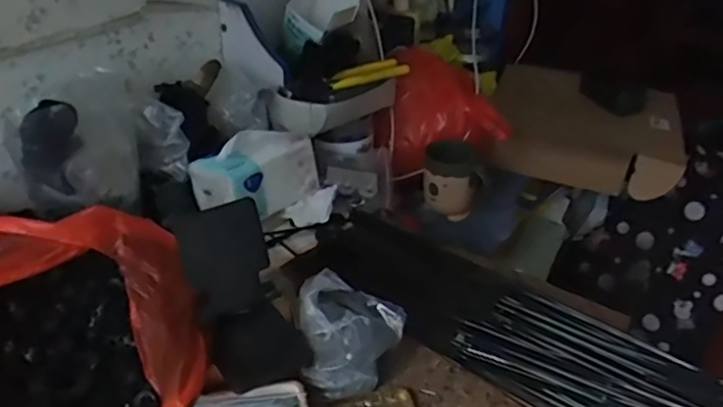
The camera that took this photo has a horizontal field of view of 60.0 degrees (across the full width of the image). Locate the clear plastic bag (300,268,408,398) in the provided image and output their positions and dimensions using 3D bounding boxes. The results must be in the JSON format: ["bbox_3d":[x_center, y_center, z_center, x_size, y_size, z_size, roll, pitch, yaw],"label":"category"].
[{"bbox_3d":[-0.009,0.126,0.631,0.102,0.056,0.120,-5,32,-10],"label":"clear plastic bag"}]

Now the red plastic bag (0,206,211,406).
[{"bbox_3d":[-0.243,0.116,0.517,0.215,0.131,0.218,-6,33,-12],"label":"red plastic bag"}]

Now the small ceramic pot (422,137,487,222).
[{"bbox_3d":[0.144,-0.041,0.965,0.095,0.101,0.083,8,32,11],"label":"small ceramic pot"}]

